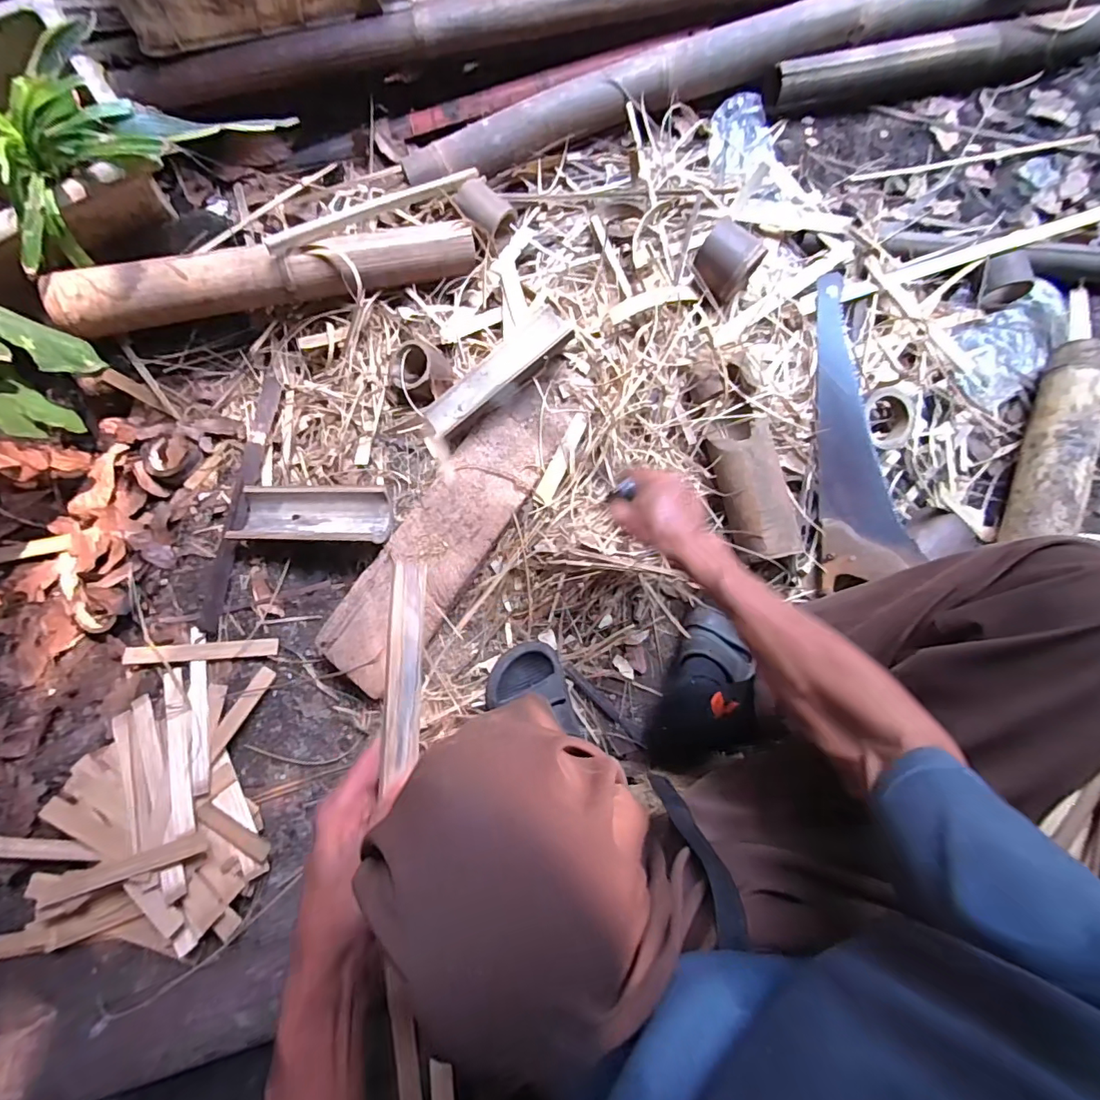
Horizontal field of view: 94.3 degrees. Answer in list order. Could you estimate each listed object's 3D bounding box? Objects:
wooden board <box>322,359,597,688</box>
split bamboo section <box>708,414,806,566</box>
[{"bbox_3d":[-0.121,-0.050,0.701,0.120,0.034,0.510,35,83,6],"label":"wooden board"},{"bbox_3d":[0.278,-0.086,0.687,0.082,0.035,0.197,-12,78,-2],"label":"split bamboo section"}]

